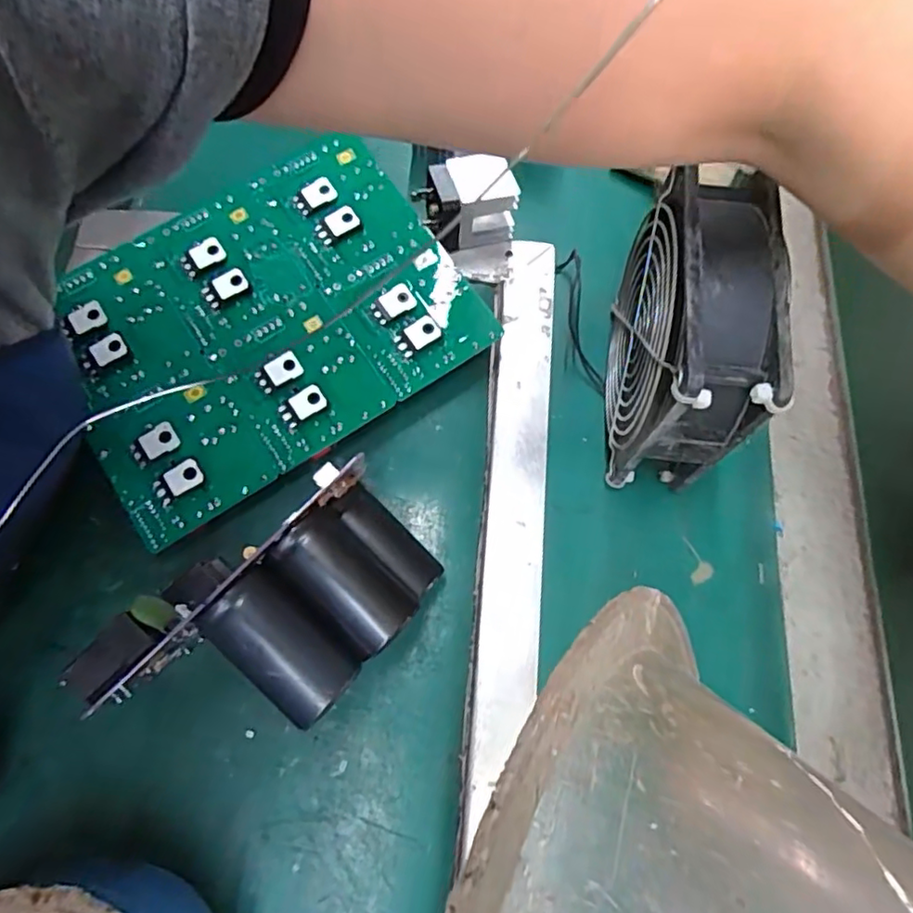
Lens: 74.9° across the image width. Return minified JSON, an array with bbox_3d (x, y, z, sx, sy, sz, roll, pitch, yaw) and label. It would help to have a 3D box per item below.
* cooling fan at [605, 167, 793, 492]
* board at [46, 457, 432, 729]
[{"bbox_3d":[0.101,-0.054,0.281,0.047,0.120,0.115,7,70,2],"label":"cooling fan"},{"bbox_3d":[-0.069,0.071,0.264,0.122,0.077,0.078,-41,75,-14],"label":"board"}]

